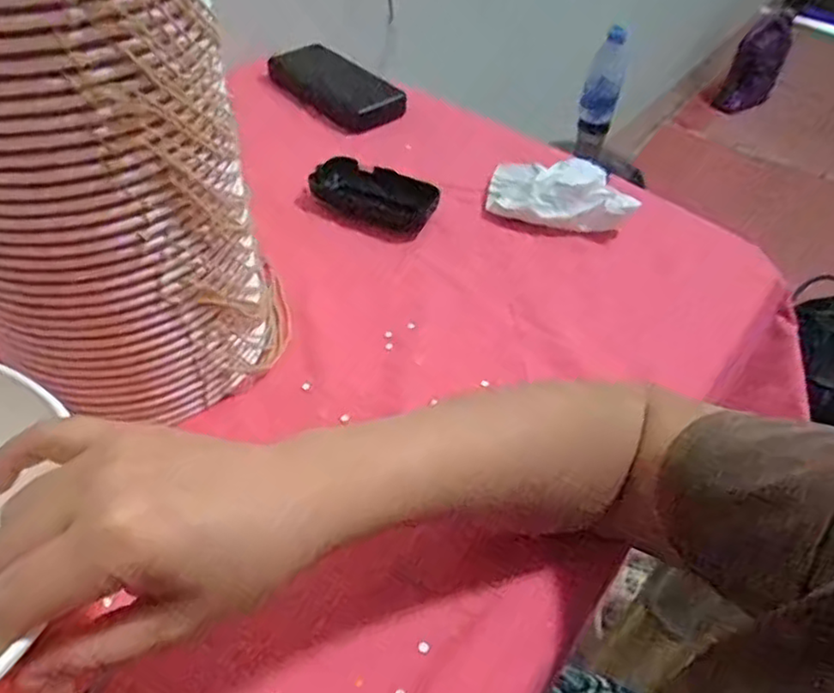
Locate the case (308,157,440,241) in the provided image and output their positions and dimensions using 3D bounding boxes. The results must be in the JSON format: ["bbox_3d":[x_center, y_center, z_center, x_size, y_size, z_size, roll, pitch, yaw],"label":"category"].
[{"bbox_3d":[-0.039,-0.131,0.591,0.109,0.024,0.056,26,50,16],"label":"case"}]

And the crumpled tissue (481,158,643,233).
[{"bbox_3d":[0.126,-0.137,0.604,0.119,0.030,0.074,12,47,4],"label":"crumpled tissue"}]

